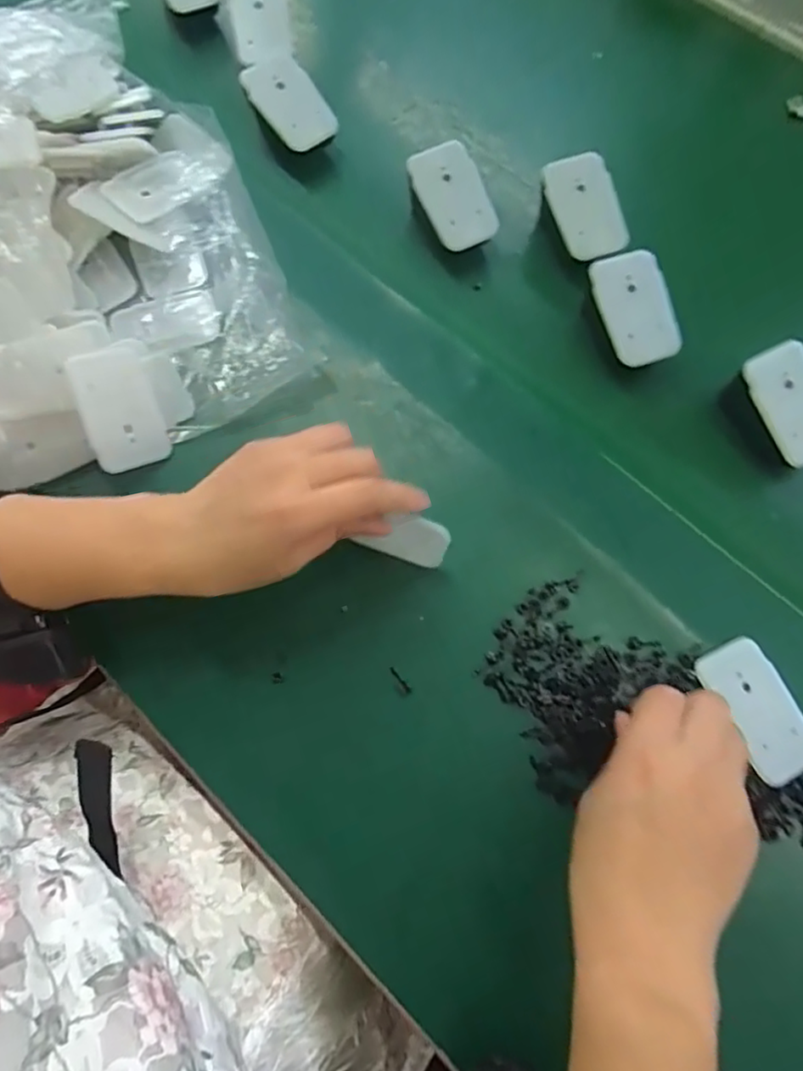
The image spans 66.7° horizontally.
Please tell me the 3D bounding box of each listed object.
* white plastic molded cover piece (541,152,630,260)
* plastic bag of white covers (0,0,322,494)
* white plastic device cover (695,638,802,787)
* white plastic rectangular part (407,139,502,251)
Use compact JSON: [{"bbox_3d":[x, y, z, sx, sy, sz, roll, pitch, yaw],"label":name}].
[{"bbox_3d":[0.125,-0.221,0.412,0.046,0.009,0.066,-24,100,-5],"label":"white plastic molded cover piece"},{"bbox_3d":[-0.243,-0.199,0.393,0.283,0.100,0.333,-22,73,-5],"label":"plastic bag of white covers"},{"bbox_3d":[0.190,0.091,0.322,0.039,0.006,0.069,-21,73,-5],"label":"white plastic device cover"},{"bbox_3d":[0.036,-0.232,0.418,0.044,0.009,0.068,-28,99,-4],"label":"white plastic rectangular part"}]

